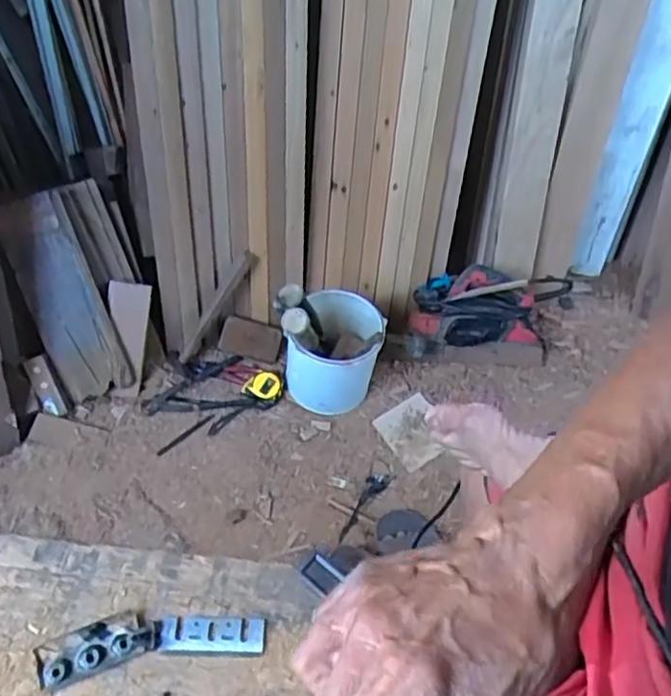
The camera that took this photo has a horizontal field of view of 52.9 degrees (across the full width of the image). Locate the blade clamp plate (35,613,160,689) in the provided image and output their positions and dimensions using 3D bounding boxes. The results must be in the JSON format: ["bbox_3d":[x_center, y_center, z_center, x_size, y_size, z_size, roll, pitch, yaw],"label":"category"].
[{"bbox_3d":[-0.188,0.235,0.535,0.093,0.009,0.035,-13,55,-15],"label":"blade clamp plate"}]

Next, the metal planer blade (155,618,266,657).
[{"bbox_3d":[-0.098,0.231,0.543,0.082,0.004,0.028,3,52,-3],"label":"metal planer blade"}]

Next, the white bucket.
[{"bbox_3d":[-0.007,0.015,1.351,0.178,0.203,0.165,2,52,-3],"label":"white bucket"}]

